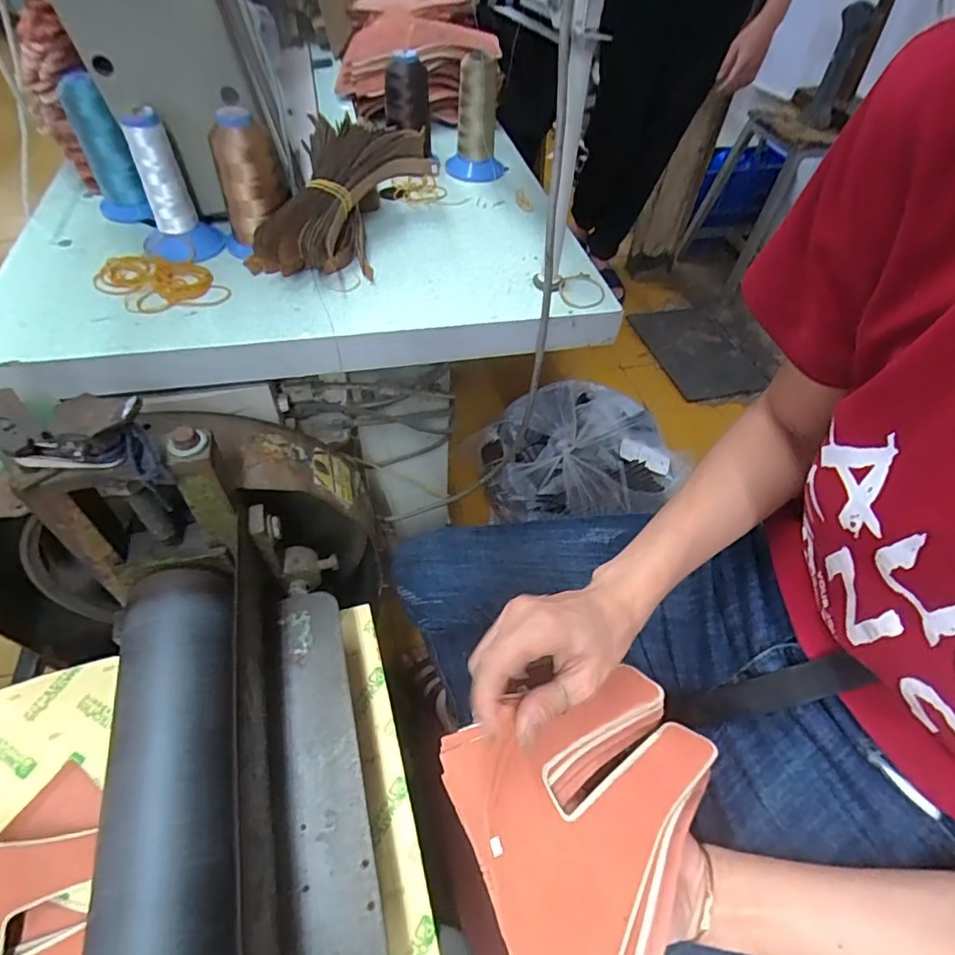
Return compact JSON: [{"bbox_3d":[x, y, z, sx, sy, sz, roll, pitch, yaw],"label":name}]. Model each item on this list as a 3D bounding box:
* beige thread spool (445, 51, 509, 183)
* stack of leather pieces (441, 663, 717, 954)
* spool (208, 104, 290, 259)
[{"bbox_3d":[0.006,-0.415,0.640,0.066,0.126,0.067,3,51,-3],"label":"beige thread spool"},{"bbox_3d":[0.077,0.207,0.315,0.167,0.040,0.166,-16,54,-17],"label":"stack of leather pieces"},{"bbox_3d":[-0.210,-0.267,0.501,0.061,0.108,0.062,-5,51,-9],"label":"spool"}]

